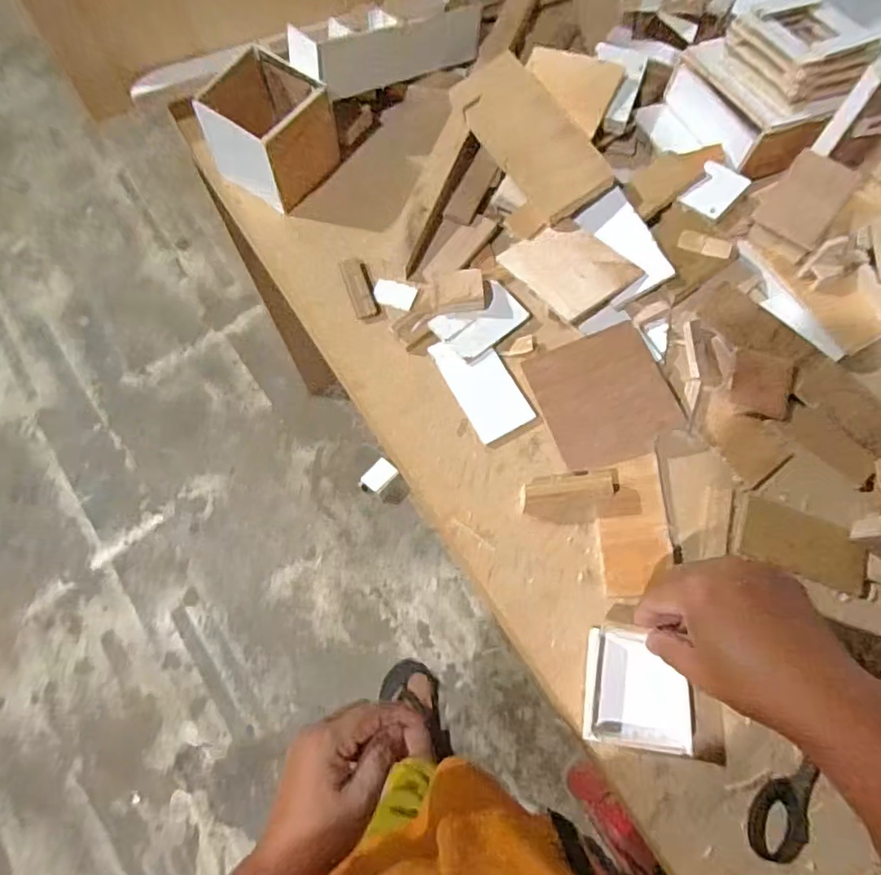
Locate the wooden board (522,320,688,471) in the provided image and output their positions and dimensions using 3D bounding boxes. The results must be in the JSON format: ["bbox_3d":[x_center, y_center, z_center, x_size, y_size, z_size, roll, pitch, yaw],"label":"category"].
[{"bbox_3d":[0.134,-0.034,0.467,0.100,0.010,0.109,-21,69,4],"label":"wooden board"}]

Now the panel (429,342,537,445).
[{"bbox_3d":[0.036,-0.046,0.479,0.049,0.005,0.095,-27,73,-7],"label":"panel"}]

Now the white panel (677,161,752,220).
[{"bbox_3d":[0.244,-0.220,0.505,0.041,0.005,0.047,44,94,14],"label":"white panel"}]

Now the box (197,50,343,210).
[{"bbox_3d":[-0.159,-0.288,0.519,0.092,0.083,0.103,30,75,11],"label":"box"}]

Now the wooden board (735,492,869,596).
[{"bbox_3d":[0.278,0.080,0.435,0.092,0.009,0.052,19,73,8],"label":"wooden board"}]

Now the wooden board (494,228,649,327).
[{"bbox_3d":[0.110,-0.147,0.489,0.078,0.007,0.097,-37,63,-12],"label":"wooden board"}]

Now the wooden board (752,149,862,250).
[{"bbox_3d":[0.317,-0.206,0.488,0.056,0.013,0.073,38,96,11],"label":"wooden board"}]

